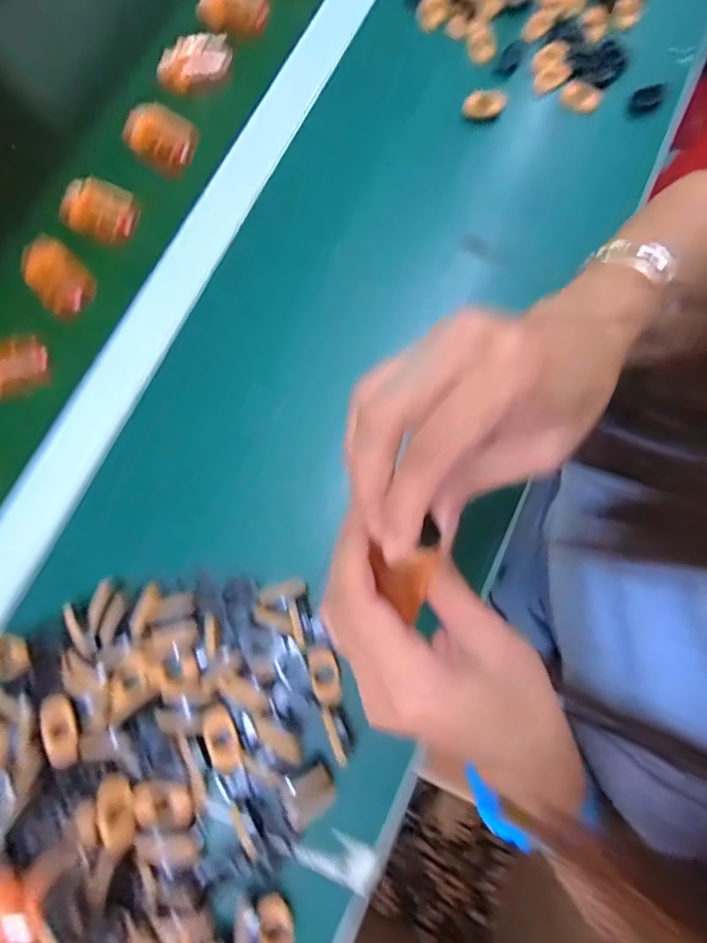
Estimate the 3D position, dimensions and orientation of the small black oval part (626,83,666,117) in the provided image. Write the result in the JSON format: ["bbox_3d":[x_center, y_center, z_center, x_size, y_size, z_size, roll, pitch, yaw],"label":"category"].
[{"bbox_3d":[0.260,-0.329,0.447,0.028,0.014,0.018,-5,76,-1],"label":"small black oval part"}]

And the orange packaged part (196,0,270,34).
[{"bbox_3d":[-0.113,-0.436,0.473,0.071,0.037,0.016,9,76,2],"label":"orange packaged part"}]

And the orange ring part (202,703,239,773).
[{"bbox_3d":[-0.084,0.170,0.320,0.018,0.004,0.040,-25,77,-6],"label":"orange ring part"}]

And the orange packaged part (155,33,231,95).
[{"bbox_3d":[-0.141,-0.363,0.446,0.066,0.029,0.025,-11,76,-3],"label":"orange packaged part"}]

